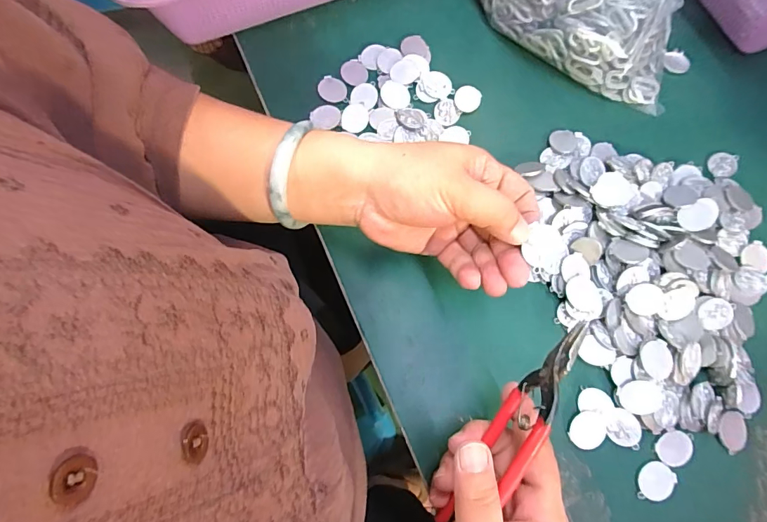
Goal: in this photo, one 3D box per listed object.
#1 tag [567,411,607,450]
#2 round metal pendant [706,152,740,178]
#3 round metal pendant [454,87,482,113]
[{"bbox_3d":[0.138,0.115,0.284,0.026,0.004,0.022,-31,77,3],"label":"tag"},{"bbox_3d":[0.277,-0.079,0.343,0.023,0.004,0.027,29,77,5],"label":"round metal pendant"},{"bbox_3d":[0.071,-0.136,0.354,0.022,0.005,0.024,0,76,-2],"label":"round metal pendant"}]

